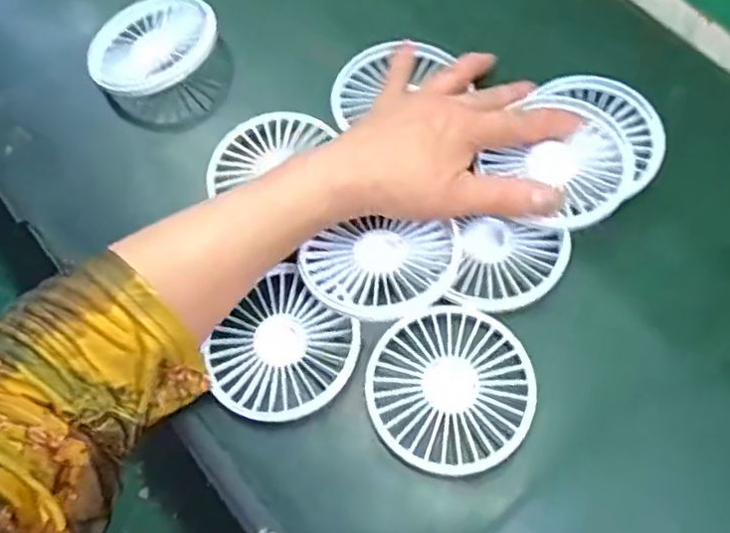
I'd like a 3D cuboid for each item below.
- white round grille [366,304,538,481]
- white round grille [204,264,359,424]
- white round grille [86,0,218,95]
[{"bbox_3d":[0.045,0.064,0.342,0.085,0.009,0.085,-1,68,3],"label":"white round grille"},{"bbox_3d":[-0.046,0.047,0.353,0.073,0.011,0.077,-1,68,3],"label":"white round grille"},{"bbox_3d":[-0.145,-0.150,0.438,0.088,0.017,0.088,-8,60,14],"label":"white round grille"}]

